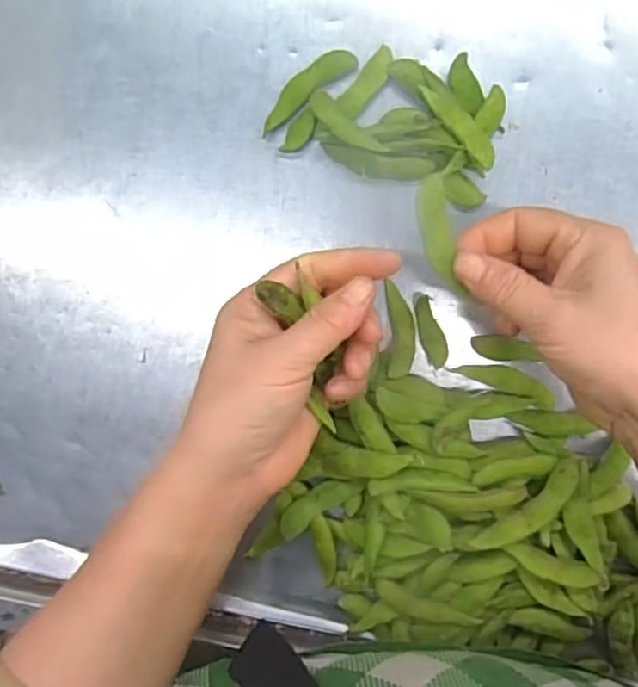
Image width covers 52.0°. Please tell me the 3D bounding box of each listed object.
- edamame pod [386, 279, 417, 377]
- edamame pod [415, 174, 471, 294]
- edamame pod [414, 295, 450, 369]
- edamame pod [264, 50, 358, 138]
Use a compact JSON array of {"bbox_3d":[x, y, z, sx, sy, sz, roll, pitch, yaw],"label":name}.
[{"bbox_3d":[0.047,-0.008,0.378,0.016,0.008,0.055,-4,79,4],"label":"edamame pod"},{"bbox_3d":[0.055,-0.048,0.300,0.015,0.005,0.056,-13,106,5],"label":"edamame pod"},{"bbox_3d":[0.064,-0.007,0.377,0.014,0.008,0.041,-19,95,6],"label":"edamame pod"},{"bbox_3d":[-0.008,-0.145,0.371,0.063,0.008,0.016,-36,93,7],"label":"edamame pod"}]

